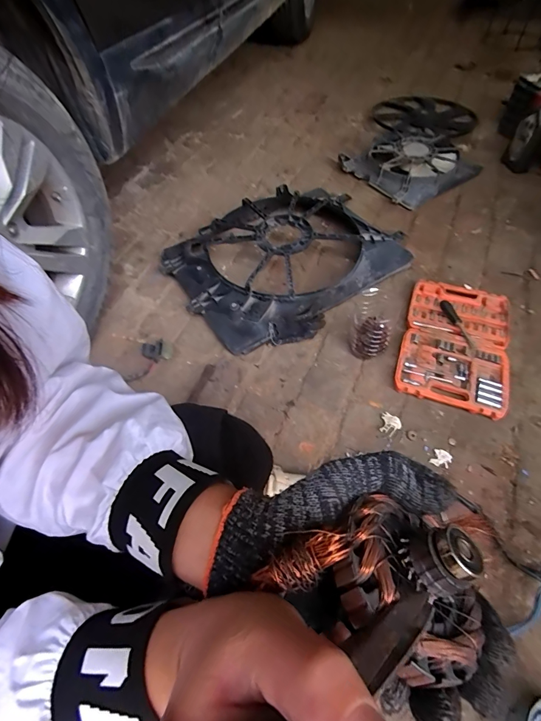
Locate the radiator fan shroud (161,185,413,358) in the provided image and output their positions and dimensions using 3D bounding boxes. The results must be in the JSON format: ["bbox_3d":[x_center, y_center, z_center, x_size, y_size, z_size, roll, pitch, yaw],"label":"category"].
[{"bbox_3d":[0.048,-0.338,1.128,0.681,0.103,0.542,-36,61,-18],"label":"radiator fan shroud"}]

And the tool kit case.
[{"bbox_3d":[0.471,-0.048,0.941,0.245,0.030,0.394,16,59,14],"label":"tool kit case"}]

